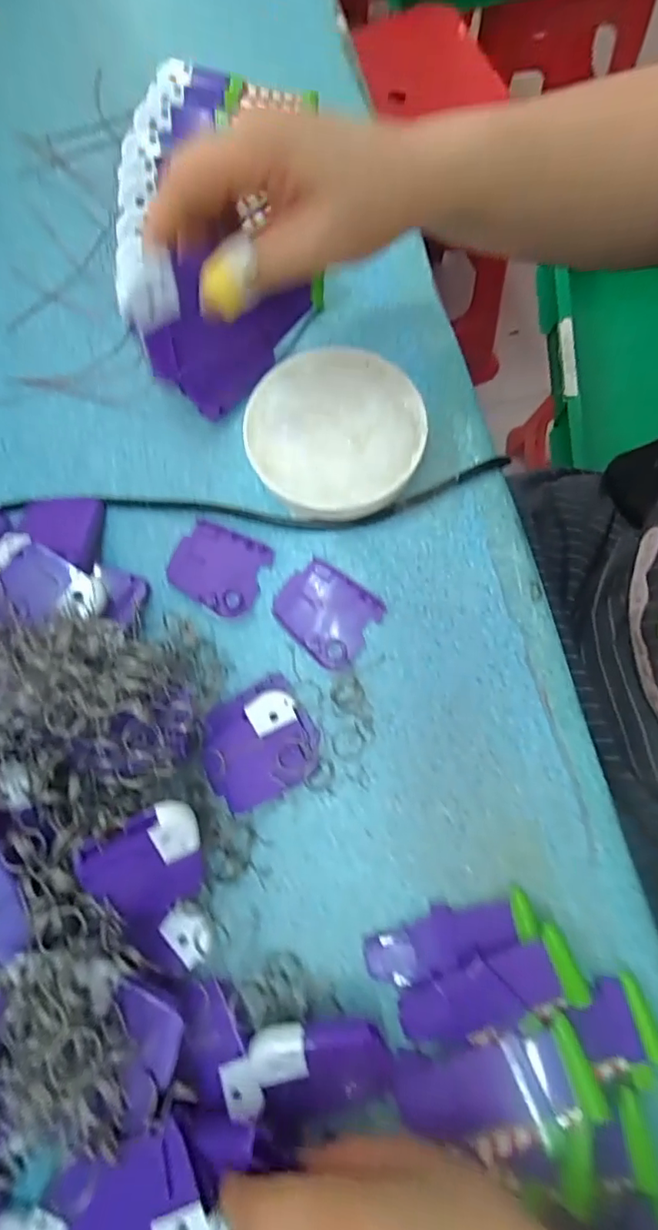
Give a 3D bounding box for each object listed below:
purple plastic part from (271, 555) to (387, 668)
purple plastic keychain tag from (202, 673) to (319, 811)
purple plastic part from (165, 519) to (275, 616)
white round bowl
[{"bbox_3d":[-0.002,-0.002,0.311,0.058,0.004,0.049,36,83,9],"label":"purple plastic part"},{"bbox_3d":[-0.041,0.073,0.292,0.062,0.011,0.060,-31,79,-3],"label":"purple plastic keychain tag"},{"bbox_3d":[-0.069,-0.030,0.321,0.056,0.004,0.049,23,81,7],"label":"purple plastic part"},{"bbox_3d":[0.003,-0.110,0.322,0.102,0.028,0.105,-1,79,3],"label":"white round bowl"}]

